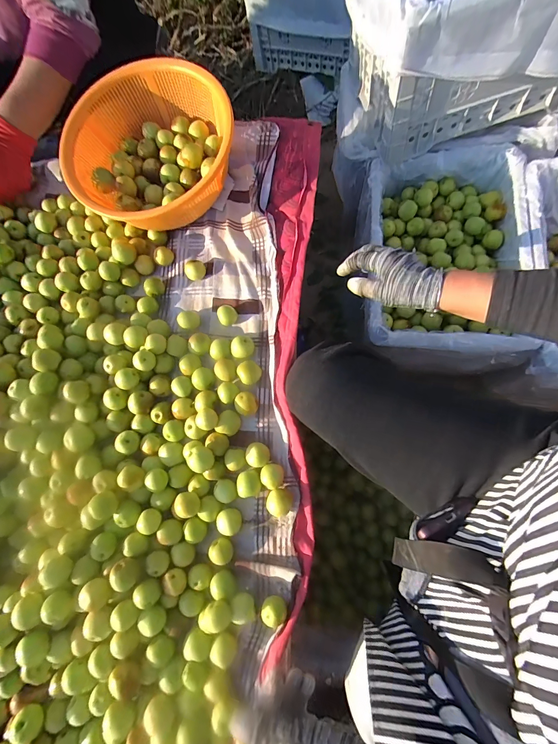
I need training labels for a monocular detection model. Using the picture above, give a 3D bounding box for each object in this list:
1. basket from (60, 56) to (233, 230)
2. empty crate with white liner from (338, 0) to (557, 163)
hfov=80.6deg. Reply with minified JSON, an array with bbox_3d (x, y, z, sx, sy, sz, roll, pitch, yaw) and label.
[{"bbox_3d":[-0.195,-0.345,0.512,0.247,0.097,0.228,-2,76,8],"label":"basket"},{"bbox_3d":[0.355,-0.631,0.609,0.461,0.288,0.292,-14,74,5],"label":"empty crate with white liner"}]

